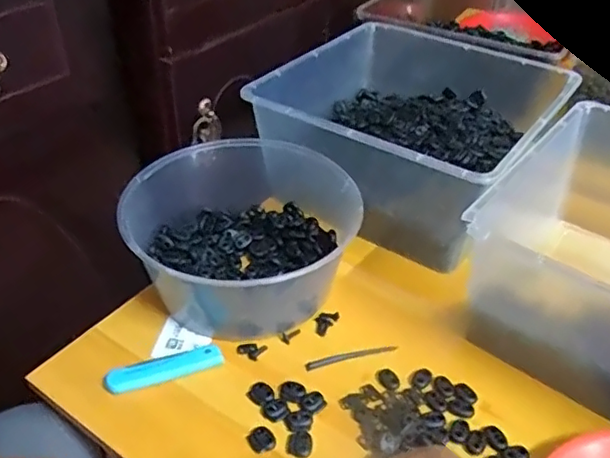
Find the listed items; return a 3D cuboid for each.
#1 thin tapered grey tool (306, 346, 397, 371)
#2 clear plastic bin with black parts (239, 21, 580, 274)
[{"bbox_3d":[0.043,0.116,0.545,0.088,0.005,0.011,-9,40,-14],"label":"thin tapered grey tool"},{"bbox_3d":[0.142,-0.134,0.736,0.289,0.122,0.352,24,43,25],"label":"clear plastic bin with black parts"}]

